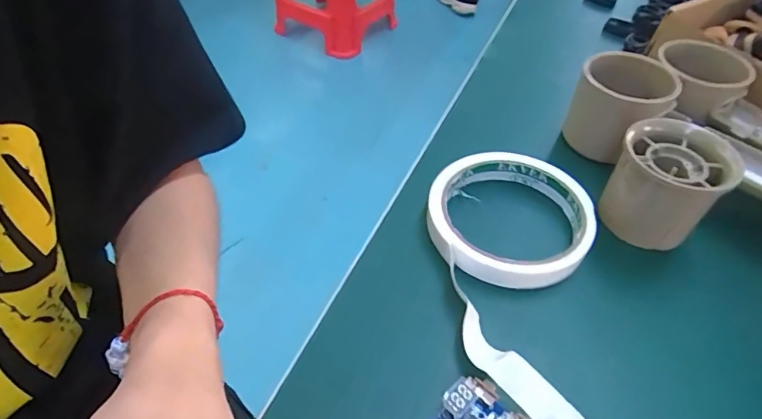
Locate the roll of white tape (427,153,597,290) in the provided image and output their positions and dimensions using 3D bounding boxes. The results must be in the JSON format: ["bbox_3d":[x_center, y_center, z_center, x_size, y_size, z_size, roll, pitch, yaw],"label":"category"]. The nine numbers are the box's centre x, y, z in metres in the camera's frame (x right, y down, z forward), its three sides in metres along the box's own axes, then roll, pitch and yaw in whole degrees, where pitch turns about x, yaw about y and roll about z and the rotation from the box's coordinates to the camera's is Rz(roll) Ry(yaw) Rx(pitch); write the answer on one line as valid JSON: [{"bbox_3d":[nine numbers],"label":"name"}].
[{"bbox_3d":[0.075,0.002,0.272,0.090,0.017,0.093,1,49,-1],"label":"roll of white tape"}]

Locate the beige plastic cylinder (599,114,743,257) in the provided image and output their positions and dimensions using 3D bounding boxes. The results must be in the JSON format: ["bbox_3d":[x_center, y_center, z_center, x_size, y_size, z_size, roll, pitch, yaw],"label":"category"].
[{"bbox_3d":[0.157,-0.009,0.269,0.056,0.064,0.055,-33,57,-27],"label":"beige plastic cylinder"}]

